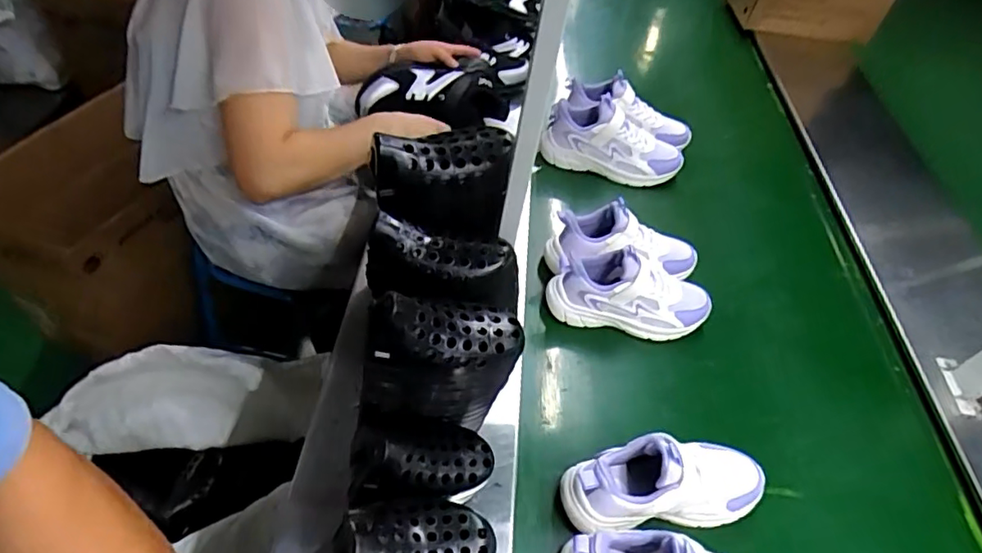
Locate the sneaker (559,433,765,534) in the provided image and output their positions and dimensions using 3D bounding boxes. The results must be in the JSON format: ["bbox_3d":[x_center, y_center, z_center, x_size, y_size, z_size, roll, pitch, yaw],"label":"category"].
[{"bbox_3d":[0.196,0.223,0.630,0.237,0.118,0.078,-3,49,-9],"label":"sneaker"}]

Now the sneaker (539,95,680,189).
[{"bbox_3d":[0.223,-0.253,1.039,0.257,0.123,0.091,19,49,10],"label":"sneaker"}]

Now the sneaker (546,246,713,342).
[{"bbox_3d":[0.202,0.019,0.804,0.221,0.124,0.090,-2,49,-8],"label":"sneaker"}]

